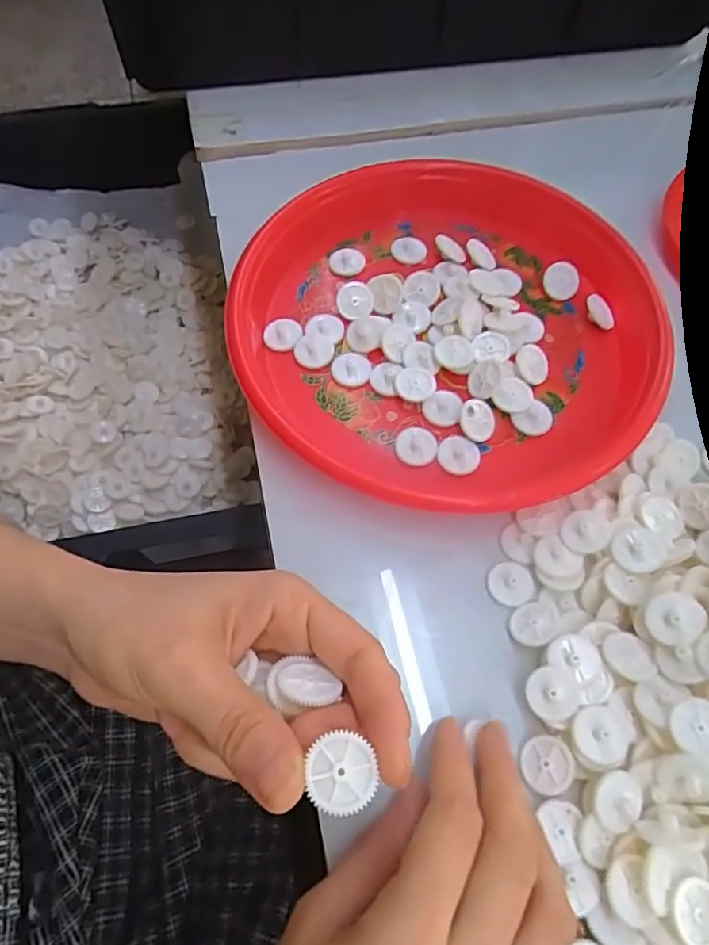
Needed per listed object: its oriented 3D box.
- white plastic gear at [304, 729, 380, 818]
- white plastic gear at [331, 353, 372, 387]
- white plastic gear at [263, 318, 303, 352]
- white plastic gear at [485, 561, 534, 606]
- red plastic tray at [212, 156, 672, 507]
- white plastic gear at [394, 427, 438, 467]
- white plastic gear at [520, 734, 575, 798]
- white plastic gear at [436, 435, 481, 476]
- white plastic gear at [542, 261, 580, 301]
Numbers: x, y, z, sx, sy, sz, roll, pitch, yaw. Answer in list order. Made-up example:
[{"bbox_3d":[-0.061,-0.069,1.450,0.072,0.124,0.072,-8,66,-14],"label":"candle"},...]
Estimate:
[{"bbox_3d":[-0.004,0.088,0.166,0.019,0.004,0.020,-12,66,-8],"label":"white plastic gear"},{"bbox_3d":[-0.002,-0.058,0.321,0.022,0.004,0.020,-3,65,-4],"label":"white plastic gear"},{"bbox_3d":[-0.041,-0.080,0.332,0.022,0.005,0.020,-2,63,-3],"label":"white plastic gear"},{"bbox_3d":[0.074,0.053,0.273,0.020,0.004,0.020,1,65,-2],"label":"white plastic gear"},{"bbox_3d":[0.049,-0.078,0.317,0.228,0.033,0.215,24,66,9],"label":"red plastic tray"},{"bbox_3d":[0.032,-0.014,0.302,0.022,0.004,0.021,10,65,3],"label":"white plastic gear"},{"bbox_3d":[0.078,0.119,0.235,0.021,0.004,0.021,-5,62,26],"label":"white plastic gear"},{"bbox_3d":[0.054,-0.010,0.298,0.021,0.004,0.020,1,65,-2],"label":"white plastic gear"},{"bbox_3d":[0.126,-0.117,0.351,0.021,0.004,0.023,0,88,1],"label":"white plastic gear"}]

